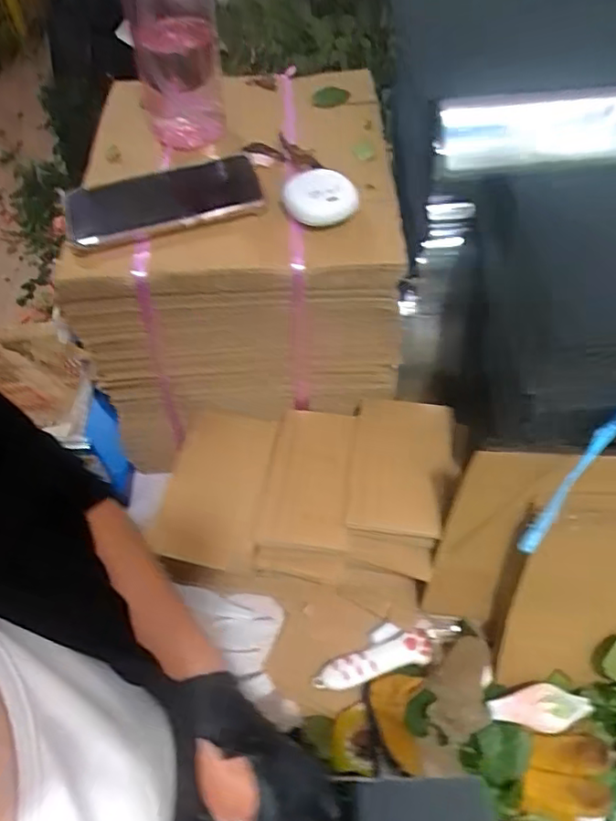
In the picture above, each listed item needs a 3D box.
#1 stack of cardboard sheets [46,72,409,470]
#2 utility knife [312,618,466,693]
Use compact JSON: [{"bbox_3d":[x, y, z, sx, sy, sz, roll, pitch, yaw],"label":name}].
[{"bbox_3d":[-0.065,-0.158,0.620,0.287,0.244,0.292,-4,54,1],"label":"stack of cardboard sheets"},{"bbox_3d":[0.074,0.222,0.548,0.142,0.013,0.041,-16,55,-8],"label":"utility knife"}]

